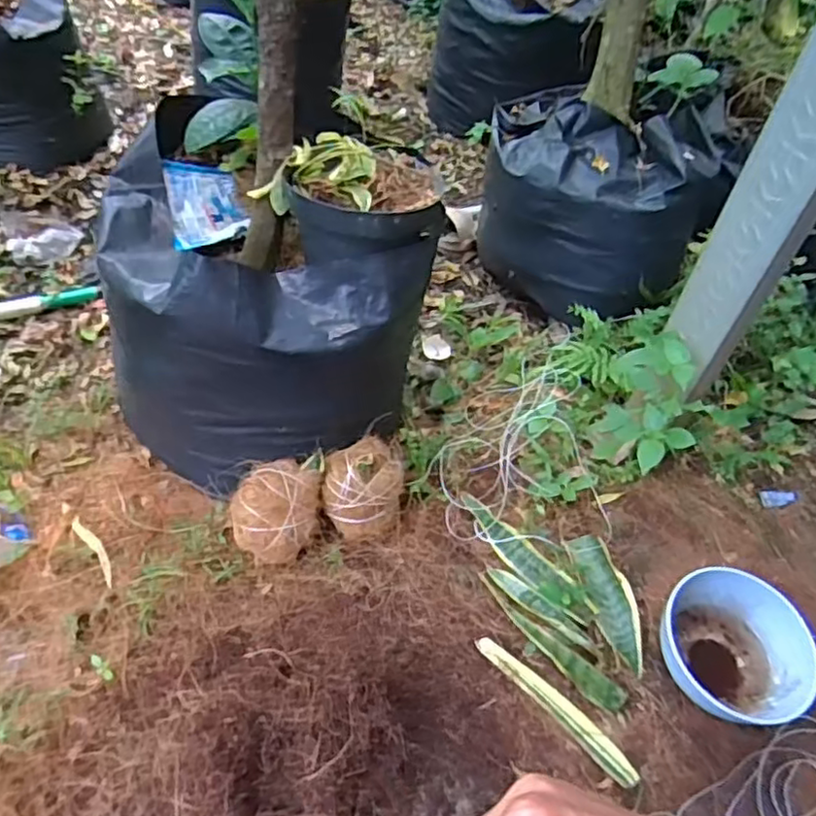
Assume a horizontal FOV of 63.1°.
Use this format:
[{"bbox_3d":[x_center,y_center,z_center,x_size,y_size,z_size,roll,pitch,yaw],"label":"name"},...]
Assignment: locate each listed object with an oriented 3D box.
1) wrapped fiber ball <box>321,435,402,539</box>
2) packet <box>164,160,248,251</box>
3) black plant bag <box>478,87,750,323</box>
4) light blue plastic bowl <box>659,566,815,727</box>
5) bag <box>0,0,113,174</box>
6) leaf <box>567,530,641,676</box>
[{"bbox_3d":[-0.047,0.088,0.726,0.080,0.093,0.082,4,52,-5],"label":"wrapped fiber ball"},{"bbox_3d":[-0.213,-0.221,0.721,0.110,0.030,0.112,-13,77,-47],"label":"packet"},{"bbox_3d":[0.272,-0.303,0.981,0.312,0.229,0.326,9,52,0],"label":"black plant bag"},{"bbox_3d":[0.327,0.249,0.672,0.141,0.080,0.133,4,52,-5],"label":"light blue plastic bowl"},{"bbox_3d":[-0.634,-0.530,1.044,0.257,0.230,0.217,-20,56,-23],"label":"bag"},{"bbox_3d":[0.219,0.207,0.726,0.049,0.018,0.153,-6,53,-12],"label":"leaf"}]

